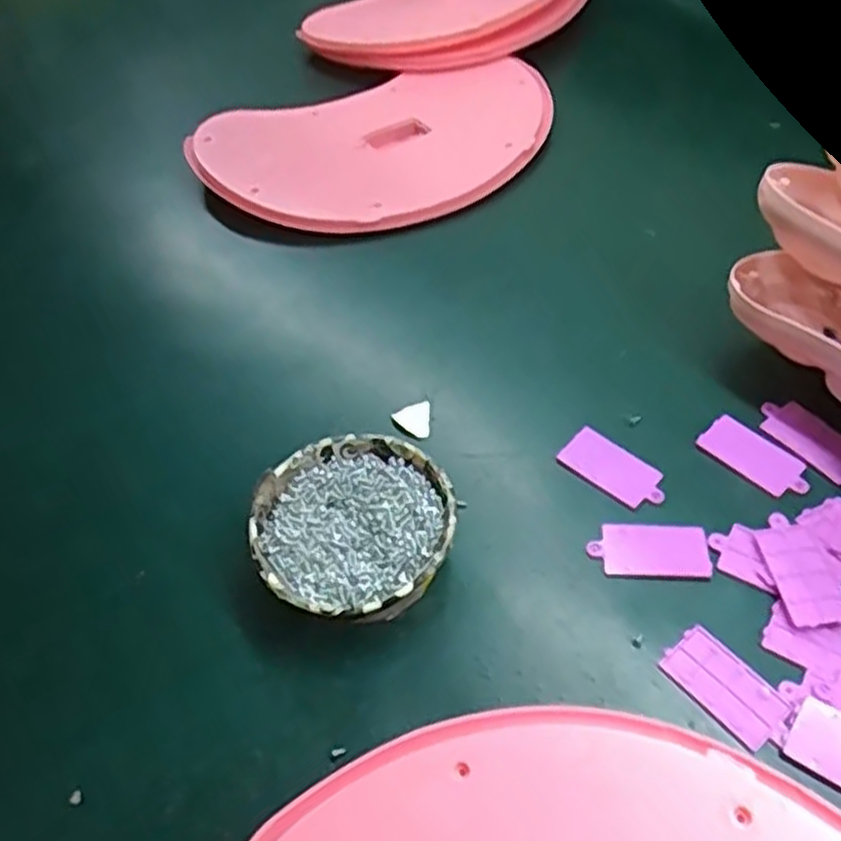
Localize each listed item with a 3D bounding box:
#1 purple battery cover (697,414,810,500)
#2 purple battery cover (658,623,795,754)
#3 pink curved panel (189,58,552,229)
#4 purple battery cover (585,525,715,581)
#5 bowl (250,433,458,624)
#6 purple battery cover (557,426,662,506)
[{"bbox_3d":[0.211,0.023,0.489,0.033,0.004,0.067,-35,56,-22],"label":"purple battery cover"},{"bbox_3d":[0.158,0.137,0.399,0.035,0.004,0.065,-32,55,-19],"label":"purple battery cover"},{"bbox_3d":[-0.028,-0.257,0.711,0.333,0.042,0.197,-26,53,-16],"label":"pink curved panel"},{"bbox_3d":[0.133,0.075,0.453,0.068,0.004,0.034,1,51,6],"label":"purple battery cover"},{"bbox_3d":[-0.037,0.066,0.452,0.110,0.042,0.109,-3,51,3],"label":"bowl"},{"bbox_3d":[0.122,0.030,0.490,0.067,0.004,0.035,35,62,29],"label":"purple battery cover"}]

